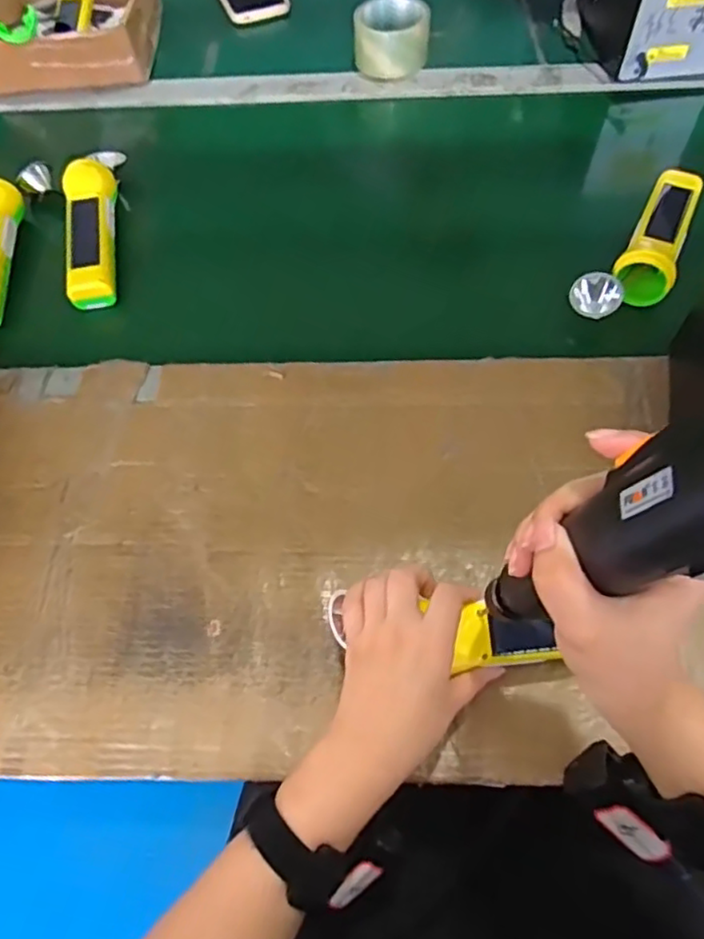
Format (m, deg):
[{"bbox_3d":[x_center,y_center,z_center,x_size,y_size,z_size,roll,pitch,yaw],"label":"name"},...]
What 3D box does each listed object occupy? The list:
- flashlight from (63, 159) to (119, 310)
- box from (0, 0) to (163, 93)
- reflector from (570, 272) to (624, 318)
[{"bbox_3d":[-0.262,-0.241,0.641,0.046,0.040,0.167,-10,62,-3],"label":"flashlight"},{"bbox_3d":[-0.364,-0.576,0.805,0.228,0.065,0.241,-8,62,-2],"label":"box"},{"bbox_3d":[0.222,-0.159,0.579,0.043,0.040,0.013,32,48,10],"label":"reflector"}]

